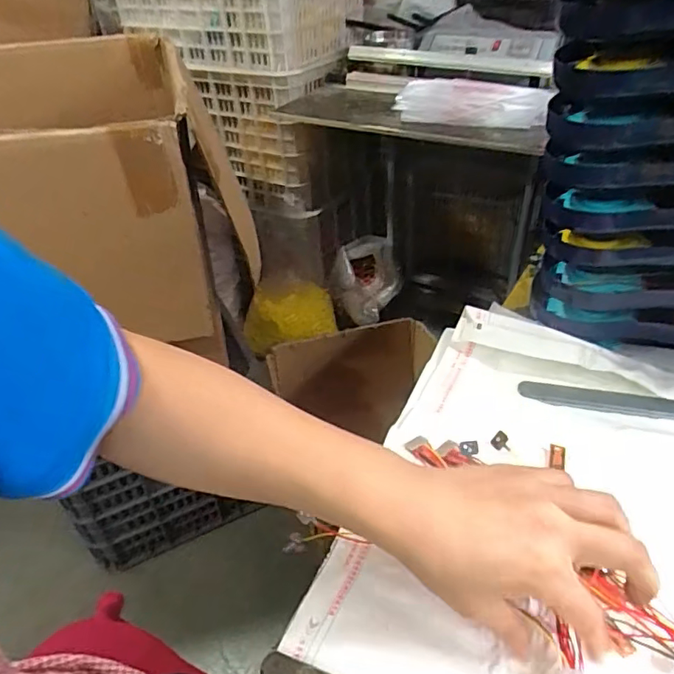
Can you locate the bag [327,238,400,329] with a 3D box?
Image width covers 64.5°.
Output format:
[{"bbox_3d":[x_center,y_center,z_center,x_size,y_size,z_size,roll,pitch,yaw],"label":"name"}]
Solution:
[{"bbox_3d":[0.091,-0.169,1.676,0.195,0.200,0.213,10,40,17],"label":"bag"}]

